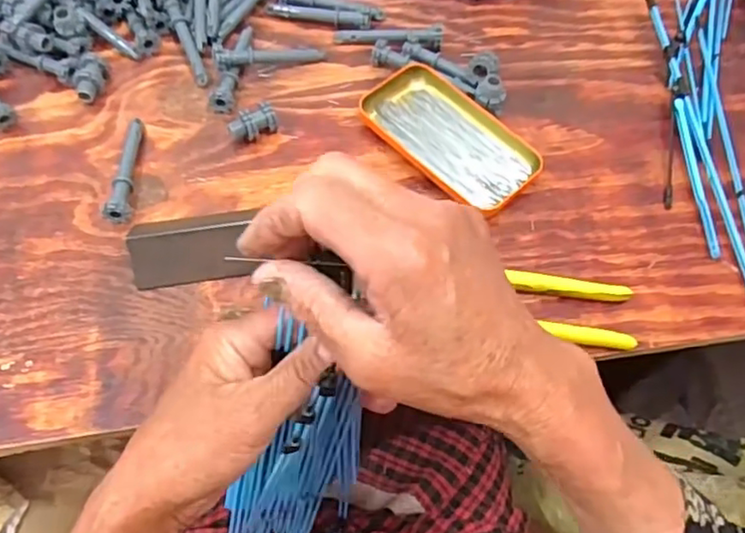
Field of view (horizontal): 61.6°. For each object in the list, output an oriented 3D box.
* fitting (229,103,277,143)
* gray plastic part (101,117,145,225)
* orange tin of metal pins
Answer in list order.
[{"bbox_3d":[-0.094,-0.113,0.493,0.038,0.020,0.017,-20,63,-13],"label":"fitting"},{"bbox_3d":[-0.189,-0.076,0.474,0.019,0.020,0.093,-2,61,-3],"label":"gray plastic part"},{"bbox_3d":[0.063,-0.105,0.500,0.144,0.018,0.079,41,67,19],"label":"orange tin of metal pins"}]

